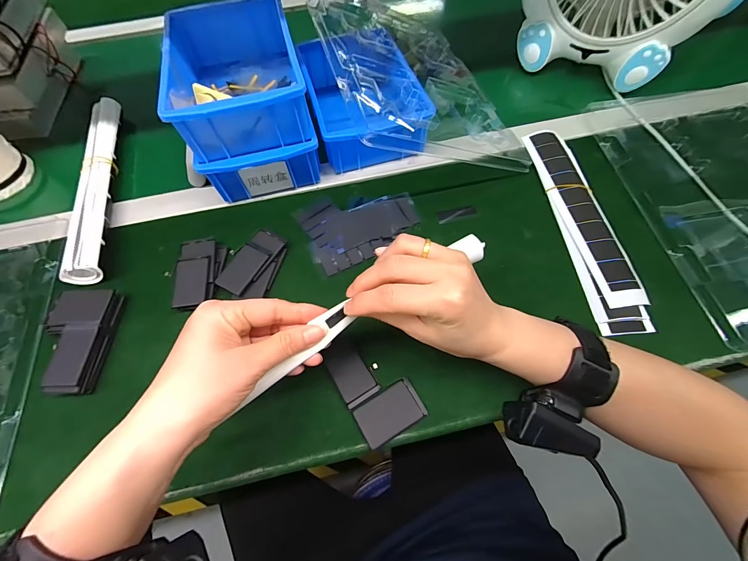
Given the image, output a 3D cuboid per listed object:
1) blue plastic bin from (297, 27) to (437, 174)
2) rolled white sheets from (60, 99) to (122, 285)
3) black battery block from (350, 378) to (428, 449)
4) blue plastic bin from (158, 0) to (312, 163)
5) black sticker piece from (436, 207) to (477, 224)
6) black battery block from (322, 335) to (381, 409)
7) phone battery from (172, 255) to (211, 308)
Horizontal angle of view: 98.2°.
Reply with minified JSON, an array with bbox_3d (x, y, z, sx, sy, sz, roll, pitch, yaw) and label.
[{"bbox_3d":[-0.015,-0.236,0.421,0.128,0.077,0.189,-14,64,-6],"label":"blue plastic bin"},{"bbox_3d":[-0.344,-0.129,0.404,0.033,0.026,0.298,-15,64,-6],"label":"rolled white sheets"},{"bbox_3d":[0.014,0.116,0.285,0.057,0.004,0.036,-29,66,-12],"label":"black battery block"},{"bbox_3d":[-0.155,-0.228,0.362,0.127,0.062,0.199,-17,65,-6],"label":"blue plastic bin"},{"bbox_3d":[0.098,-0.079,0.384,0.047,0.004,0.017,-10,64,-4],"label":"black sticker piece"},{"bbox_3d":[-0.023,0.084,0.303,0.033,0.006,0.059,-30,67,-13],"label":"black battery block"},{"bbox_3d":[-0.191,0.001,0.338,0.034,0.004,0.057,-9,64,-3],"label":"phone battery"}]

